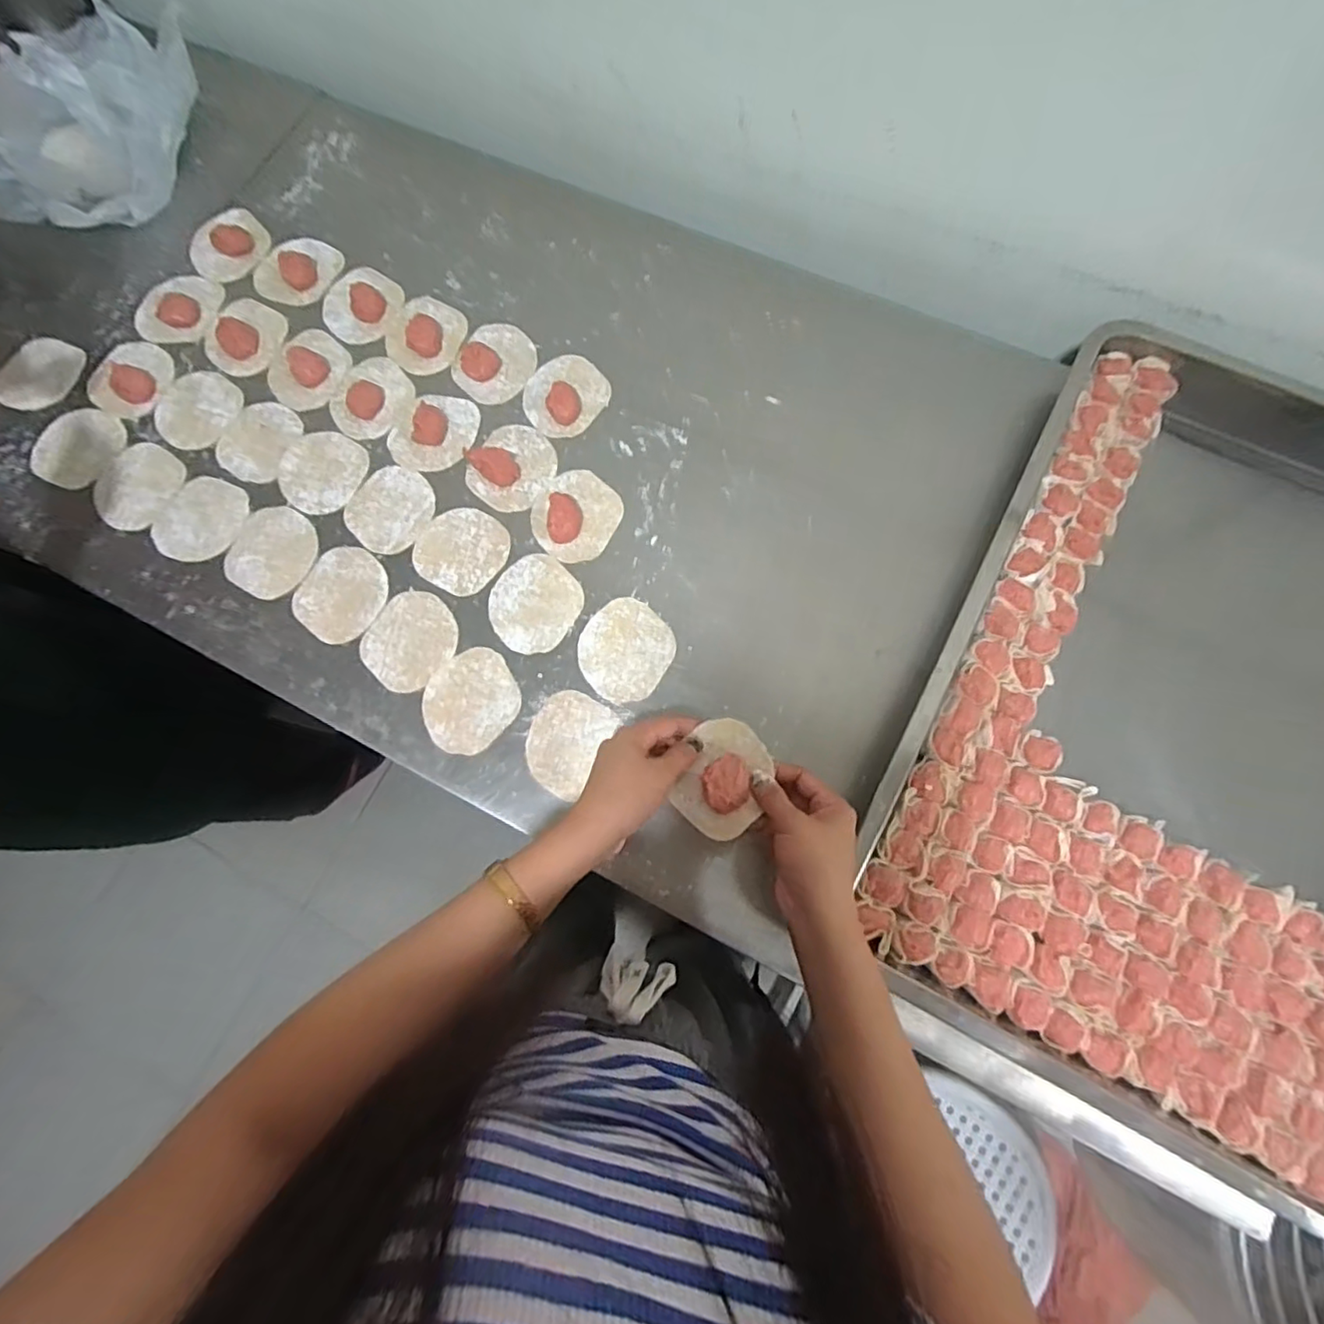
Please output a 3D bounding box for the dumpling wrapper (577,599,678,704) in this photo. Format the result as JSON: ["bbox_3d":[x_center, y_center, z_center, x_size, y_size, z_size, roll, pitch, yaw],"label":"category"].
[{"bbox_3d":[-0.032,-0.011,0.534,0.083,0.004,0.081,-44,79,-8],"label":"dumpling wrapper"}]

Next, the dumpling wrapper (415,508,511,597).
[{"bbox_3d":[-0.186,-0.104,0.568,0.085,0.004,0.079,-1,74,3],"label":"dumpling wrapper"}]

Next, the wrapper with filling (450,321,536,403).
[{"bbox_3d":[-0.166,-0.302,0.607,0.076,0.017,0.086,16,78,5],"label":"wrapper with filling"}]

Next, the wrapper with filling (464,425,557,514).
[{"bbox_3d":[-0.142,-0.186,0.581,0.079,0.010,0.084,0,77,2],"label":"wrapper with filling"}]

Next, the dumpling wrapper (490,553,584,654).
[{"bbox_3d":[-0.115,-0.053,0.549,0.081,0.004,0.085,0,77,2],"label":"dumpling wrapper"}]

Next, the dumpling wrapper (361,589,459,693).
[{"bbox_3d":[-0.226,-0.019,0.550,0.078,0.004,0.085,40,81,10],"label":"dumpling wrapper"}]

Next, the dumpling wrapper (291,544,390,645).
[{"bbox_3d":[-0.292,-0.062,0.562,0.081,0.005,0.085,0,77,2],"label":"dumpling wrapper"}]

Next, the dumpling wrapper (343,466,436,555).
[{"bbox_3d":[-0.257,-0.145,0.581,0.077,0.006,0.081,0,77,2],"label":"dumpling wrapper"}]

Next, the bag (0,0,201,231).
[{"bbox_3d":[-0.612,-0.589,0.633,0.177,0.109,0.258,1,77,2],"label":"bag"}]

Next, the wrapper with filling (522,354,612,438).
[{"bbox_3d":[-0.096,-0.264,0.591,0.083,0.021,0.081,-35,78,-6],"label":"wrapper with filling"}]

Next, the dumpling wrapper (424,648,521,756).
[{"bbox_3d":[-0.166,0.034,0.532,0.081,0.004,0.083,0,77,2],"label":"dumpling wrapper"}]

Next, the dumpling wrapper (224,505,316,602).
[{"bbox_3d":[-0.366,-0.104,0.574,0.081,0.008,0.083,0,78,2],"label":"dumpling wrapper"}]

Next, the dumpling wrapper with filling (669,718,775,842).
[{"bbox_3d":[0.047,0.086,0.462,0.067,0.027,0.084,30,80,8],"label":"dumpling wrapper with filling"}]

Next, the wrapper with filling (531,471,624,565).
[{"bbox_3d":[-0.080,-0.138,0.557,0.082,0.021,0.082,0,77,2],"label":"wrapper with filling"}]

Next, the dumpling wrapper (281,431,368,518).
[{"bbox_3d":[-0.330,-0.184,0.591,0.082,0.006,0.082,1,74,-4],"label":"dumpling wrapper"}]

